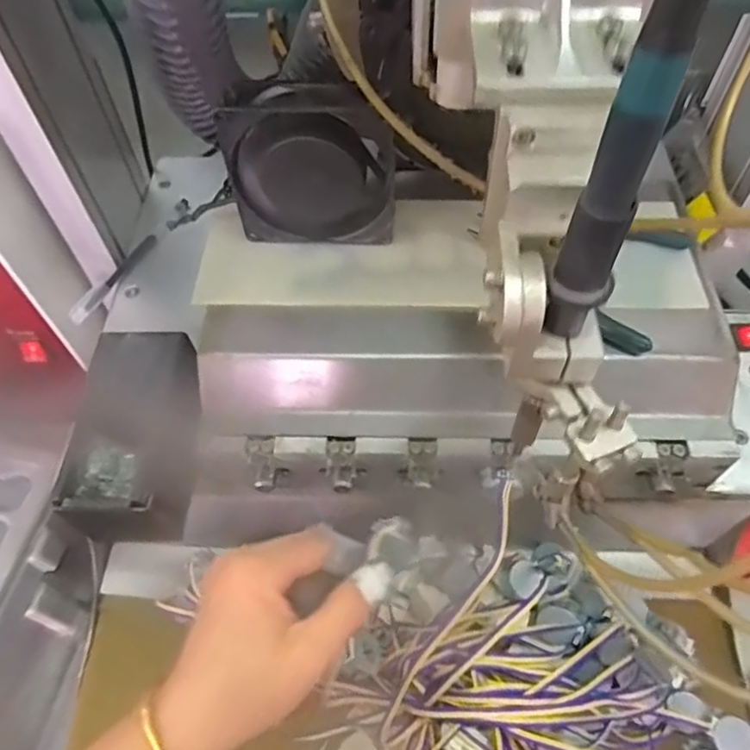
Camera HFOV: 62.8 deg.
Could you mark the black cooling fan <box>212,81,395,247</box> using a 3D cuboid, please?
[{"bbox_3d":[-0.035,-0.114,0.350,0.090,0.088,0.027,0,58,3],"label":"black cooling fan"}]

